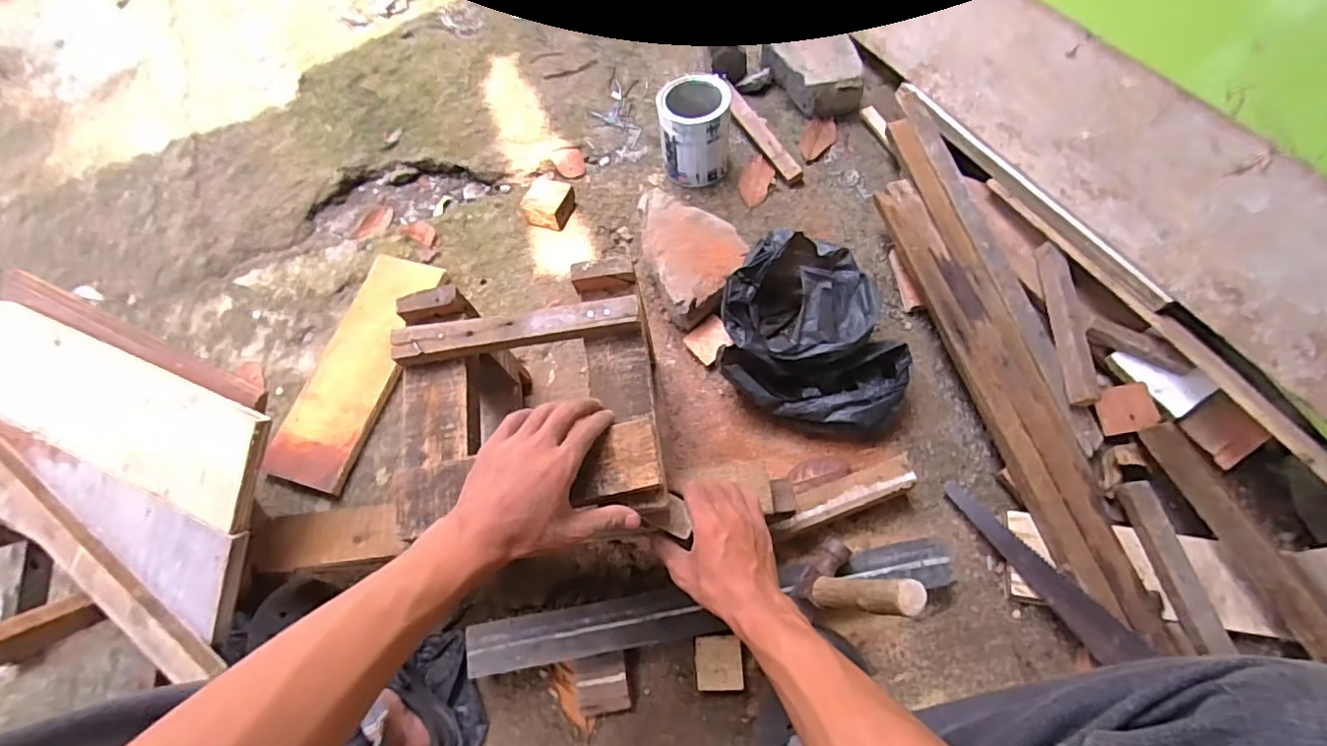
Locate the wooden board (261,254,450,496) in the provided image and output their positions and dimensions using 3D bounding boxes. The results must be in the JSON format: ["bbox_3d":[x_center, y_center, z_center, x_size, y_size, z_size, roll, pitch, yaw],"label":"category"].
[{"bbox_3d":[-0.431,-0.012,0.815,0.116,0.029,0.349,13,69,8],"label":"wooden board"}]

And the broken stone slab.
[{"bbox_3d":[0.040,-0.171,0.832,0.121,0.078,0.202,-23,68,-7],"label":"broken stone slab"}]

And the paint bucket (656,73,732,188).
[{"bbox_3d":[0.049,-0.375,0.895,0.106,0.123,0.106,-1,67,3],"label":"paint bucket"}]

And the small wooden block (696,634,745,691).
[{"bbox_3d":[0.063,0.330,0.651,0.051,0.036,0.055,-2,67,2],"label":"small wooden block"}]

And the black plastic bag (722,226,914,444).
[{"bbox_3d":[0.195,-0.049,0.739,0.237,0.120,0.217,15,69,9],"label":"black plastic bag"}]

